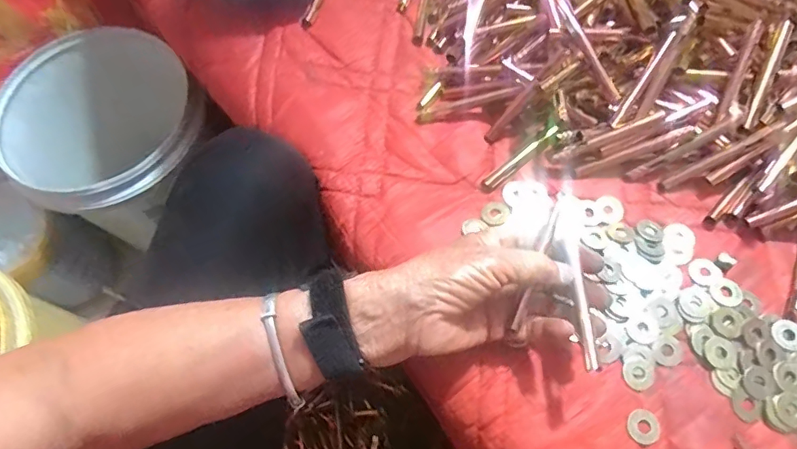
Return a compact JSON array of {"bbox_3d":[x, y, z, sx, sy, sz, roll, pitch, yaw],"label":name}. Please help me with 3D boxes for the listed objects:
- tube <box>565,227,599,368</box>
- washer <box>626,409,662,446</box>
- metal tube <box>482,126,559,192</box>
[{"bbox_3d":[0.113,0.047,0.312,0.008,0.004,0.083,-4,72,1],"label":"tube"},{"bbox_3d":[0.161,0.133,0.330,0.020,0.004,0.021,-1,67,2],"label":"washer"},{"bbox_3d":[0.098,-0.054,0.406,0.074,0.011,0.012,-38,70,-13],"label":"metal tube"}]

